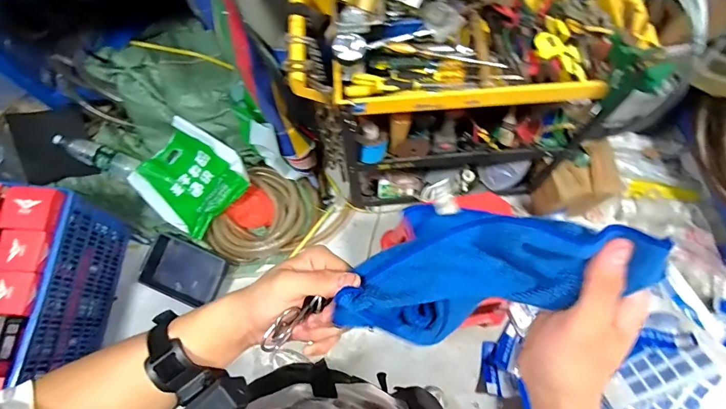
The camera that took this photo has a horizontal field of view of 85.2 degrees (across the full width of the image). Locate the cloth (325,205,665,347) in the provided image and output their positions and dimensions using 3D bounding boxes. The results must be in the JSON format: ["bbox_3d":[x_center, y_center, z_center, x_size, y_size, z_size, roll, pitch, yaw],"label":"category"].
[{"bbox_3d":[0.081,0.041,0.276,0.211,0.032,0.087,-16,69,19],"label":"cloth"}]

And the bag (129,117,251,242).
[{"bbox_3d":[-0.677,-0.105,1.552,0.401,0.113,0.366,42,77,15],"label":"bag"}]

